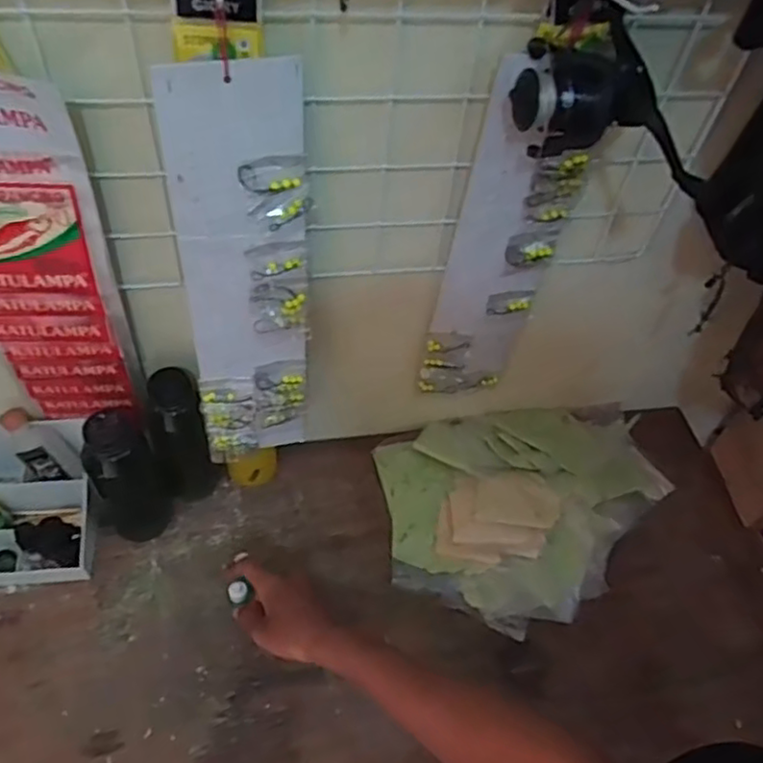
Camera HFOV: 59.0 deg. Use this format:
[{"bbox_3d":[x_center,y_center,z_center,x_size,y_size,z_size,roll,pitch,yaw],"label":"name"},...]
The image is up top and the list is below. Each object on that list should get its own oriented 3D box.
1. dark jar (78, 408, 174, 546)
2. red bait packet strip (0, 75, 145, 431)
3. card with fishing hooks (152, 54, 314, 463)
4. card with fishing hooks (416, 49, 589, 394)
[{"bbox_3d":[-0.265,0.096,0.699,0.067,0.188,0.067,-21,57,-21],"label":"dark jar"},{"bbox_3d":[-0.278,-0.075,0.554,0.111,0.359,0.019,-1,51,-8],"label":"red bait packet strip"},{"bbox_3d":[-0.112,-0.064,0.576,0.101,0.405,0.018,-6,48,-13],"label":"card with fishing hooks"},{"bbox_3d":[0.111,-0.106,0.637,0.097,0.402,0.024,4,54,-6],"label":"card with fishing hooks"}]

